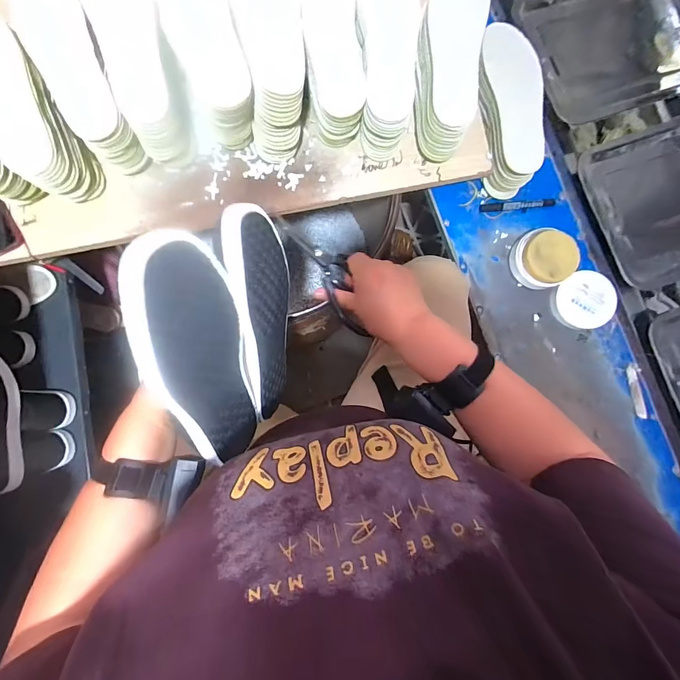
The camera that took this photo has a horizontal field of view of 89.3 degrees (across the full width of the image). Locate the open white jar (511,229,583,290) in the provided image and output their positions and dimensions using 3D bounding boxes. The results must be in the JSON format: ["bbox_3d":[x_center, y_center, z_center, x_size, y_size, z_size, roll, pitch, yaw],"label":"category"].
[{"bbox_3d":[0.365,-0.144,0.616,0.102,0.058,0.093,40,83,0],"label":"open white jar"}]

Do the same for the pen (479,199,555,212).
[{"bbox_3d":[0.328,-0.249,0.635,0.141,0.011,0.014,-6,85,-5],"label":"pen"}]

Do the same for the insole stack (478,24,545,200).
[{"bbox_3d":[0.288,-0.409,0.619,0.101,0.094,0.276,0,84,-4],"label":"insole stack"}]

